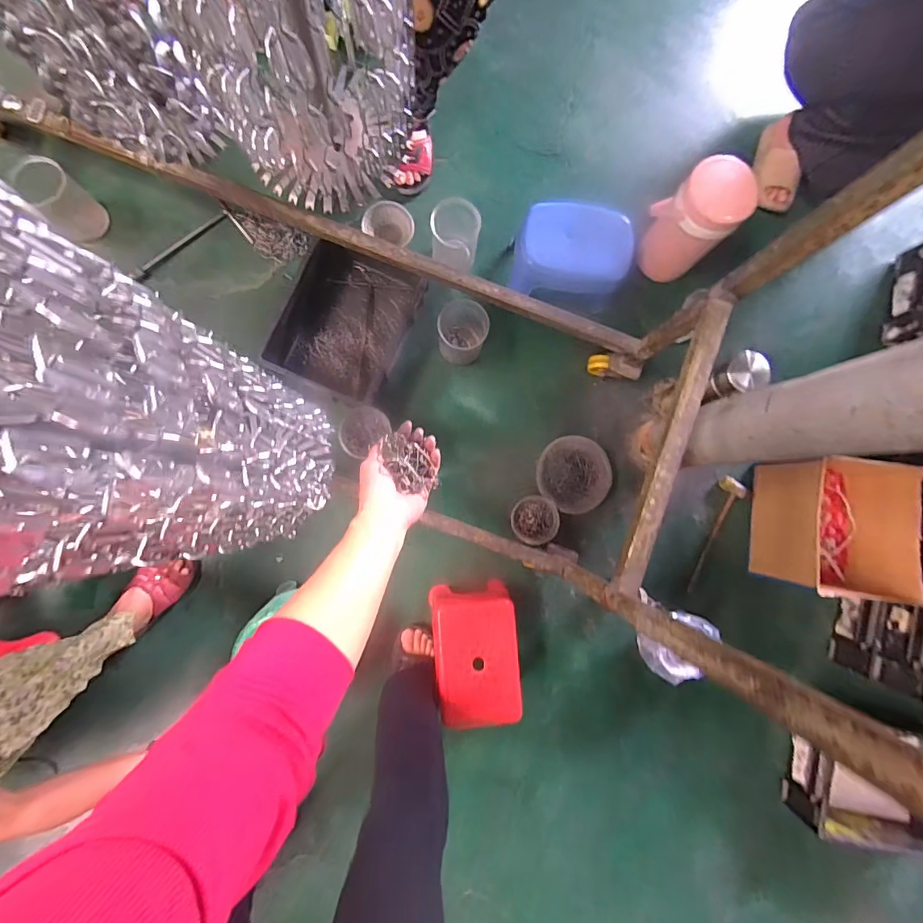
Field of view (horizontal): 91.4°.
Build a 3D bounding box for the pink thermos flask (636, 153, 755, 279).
[{"bbox_3d":[0.470,-0.493,0.937,0.149,0.237,0.116,44,85,0],"label":"pink thermos flask"}]

